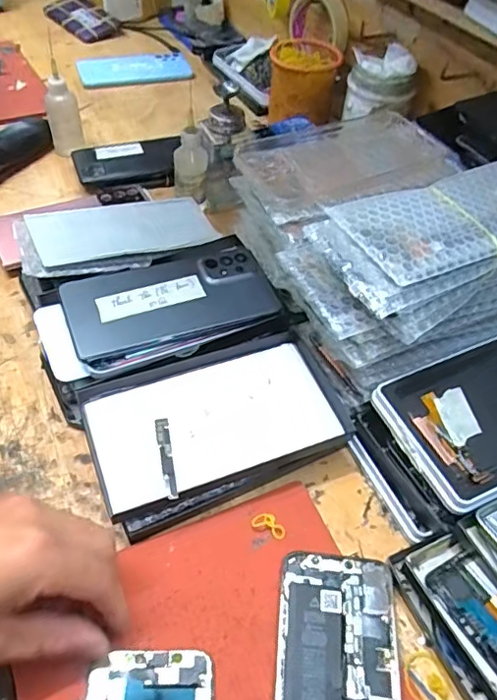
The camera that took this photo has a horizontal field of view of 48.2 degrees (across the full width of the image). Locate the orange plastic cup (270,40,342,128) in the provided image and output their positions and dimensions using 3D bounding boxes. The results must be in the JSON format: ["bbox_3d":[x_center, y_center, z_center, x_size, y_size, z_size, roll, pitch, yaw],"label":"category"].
[{"bbox_3d":[0.068,-0.332,0.685,0.082,0.072,0.090,7,49,2],"label":"orange plastic cup"}]

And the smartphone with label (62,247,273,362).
[{"bbox_3d":[-0.060,-0.040,0.431,0.156,0.007,0.071,-15,64,-18],"label":"smartphone with label"}]

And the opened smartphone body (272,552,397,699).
[{"bbox_3d":[0.048,0.183,0.305,0.066,0.006,0.138,6,49,1],"label":"opened smartphone body"}]

